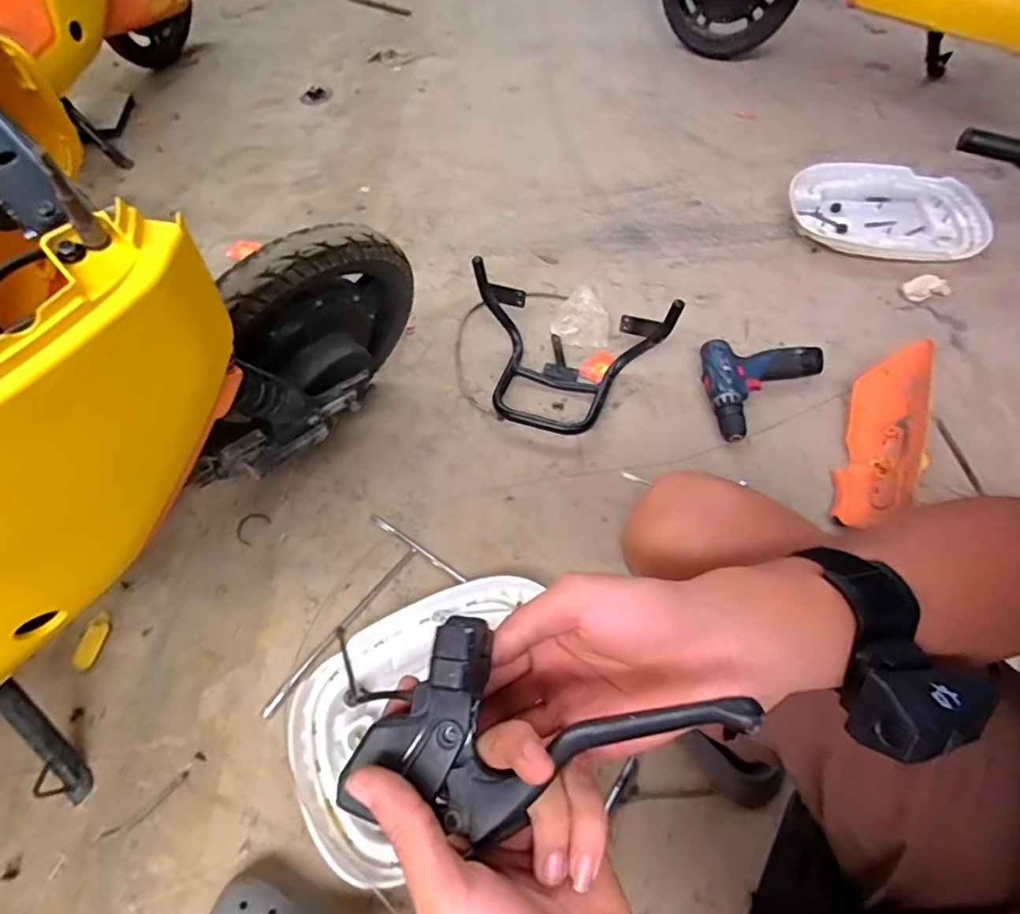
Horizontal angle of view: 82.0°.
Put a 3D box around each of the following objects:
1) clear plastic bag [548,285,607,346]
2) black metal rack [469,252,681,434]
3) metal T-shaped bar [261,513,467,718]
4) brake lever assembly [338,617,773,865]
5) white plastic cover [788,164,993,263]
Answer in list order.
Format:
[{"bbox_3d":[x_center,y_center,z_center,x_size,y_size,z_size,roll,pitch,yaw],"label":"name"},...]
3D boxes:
[{"bbox_3d":[0.131,-0.255,1.058,0.099,0.025,0.113,12,58,9],"label":"clear plastic bag"},{"bbox_3d":[0.071,-0.153,0.932,0.329,0.146,0.203,16,59,11],"label":"black metal rack"},{"bbox_3d":[-0.214,0.217,0.774,0.166,0.012,0.279,32,63,20],"label":"metal T-shaped bar"},{"bbox_3d":[0.009,0.100,0.245,0.152,0.045,0.082,-28,81,15],"label":"brake lever assembly"},{"bbox_3d":[0.762,-0.497,1.179,0.375,0.043,0.284,8,58,6],"label":"white plastic cover"}]

